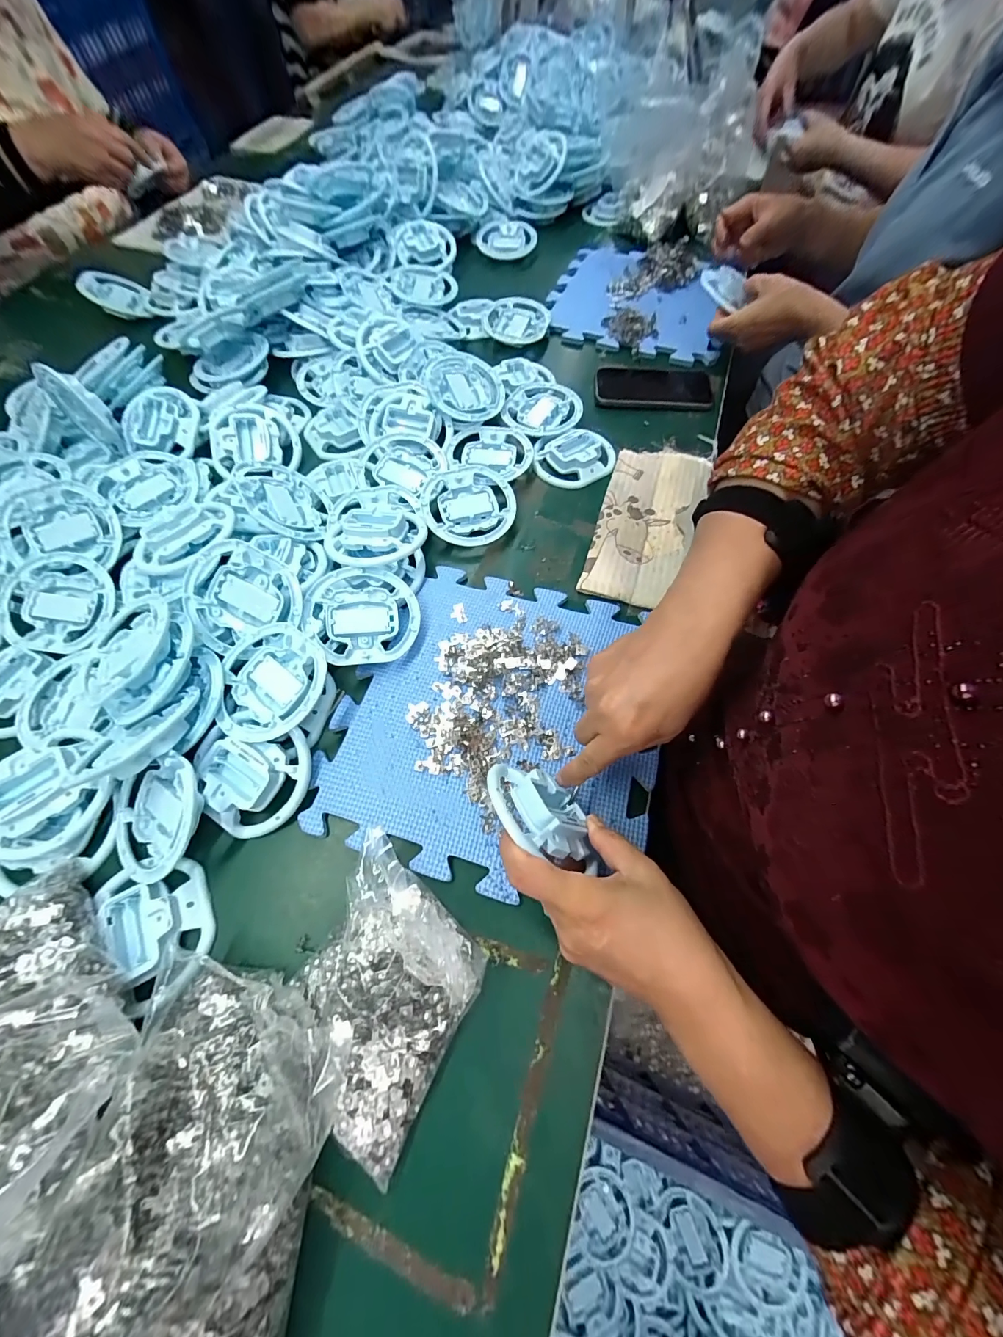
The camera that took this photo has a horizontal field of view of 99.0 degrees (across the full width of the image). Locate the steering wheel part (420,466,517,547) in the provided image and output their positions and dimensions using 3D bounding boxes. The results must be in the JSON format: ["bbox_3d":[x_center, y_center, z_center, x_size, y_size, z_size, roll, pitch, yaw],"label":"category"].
[{"bbox_3d":[-0.037,-0.185,0.487,0.102,0.027,0.099,-2,65,2],"label":"steering wheel part"}]

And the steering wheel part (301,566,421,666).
[{"bbox_3d":[-0.131,-0.048,0.413,0.099,0.040,0.095,-1,65,2],"label":"steering wheel part"}]

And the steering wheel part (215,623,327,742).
[{"bbox_3d":[-0.197,0.011,0.371,0.093,0.023,0.100,-1,65,2],"label":"steering wheel part"}]

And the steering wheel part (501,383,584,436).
[{"bbox_3d":[0.055,-0.340,0.566,0.098,0.019,0.101,0,65,1],"label":"steering wheel part"}]

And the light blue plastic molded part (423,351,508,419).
[{"bbox_3d":[-0.048,-0.360,0.549,0.100,0.008,0.104,5,71,-14],"label":"light blue plastic molded part"}]

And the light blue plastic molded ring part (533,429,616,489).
[{"bbox_3d":[0.094,-0.263,0.530,0.103,0.018,0.077,-19,65,-6],"label":"light blue plastic molded ring part"}]

